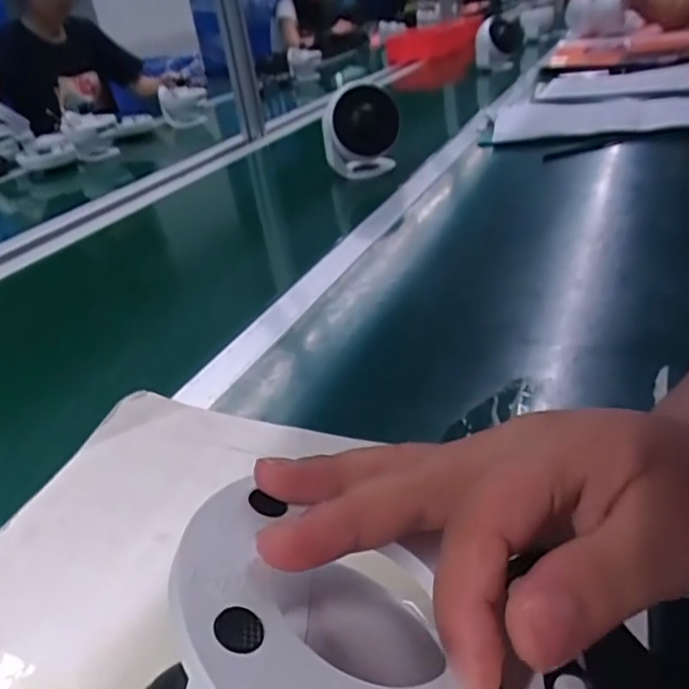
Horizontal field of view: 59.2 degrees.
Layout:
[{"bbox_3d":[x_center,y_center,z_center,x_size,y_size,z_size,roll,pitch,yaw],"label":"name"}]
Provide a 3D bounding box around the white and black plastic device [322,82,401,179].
[{"bbox_3d":[0.026,-0.337,0.957,0.118,0.126,0.085,-5,32,2],"label":"white and black plastic device"}]

